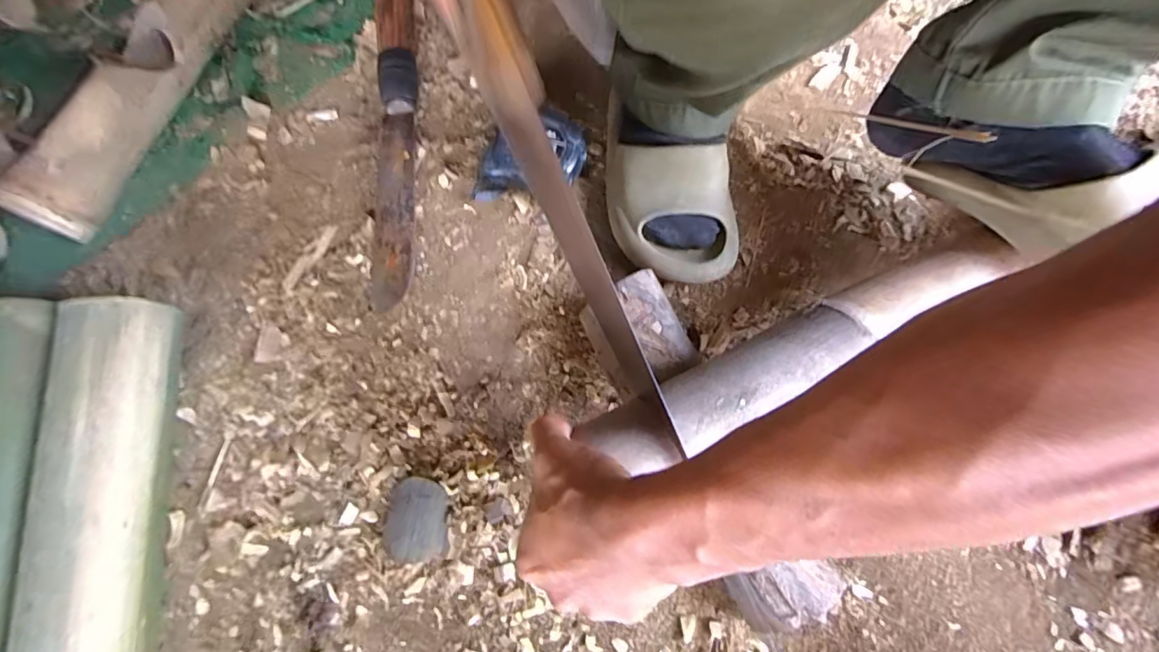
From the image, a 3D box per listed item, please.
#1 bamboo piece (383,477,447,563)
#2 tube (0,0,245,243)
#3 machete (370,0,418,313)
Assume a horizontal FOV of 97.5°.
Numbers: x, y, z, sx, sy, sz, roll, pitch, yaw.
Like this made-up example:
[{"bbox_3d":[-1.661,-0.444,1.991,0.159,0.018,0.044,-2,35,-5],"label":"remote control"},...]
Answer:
[{"bbox_3d":[-0.135,0.157,0.414,0.047,0.016,0.062,-2,74,1],"label":"bamboo piece"},{"bbox_3d":[-0.421,-0.271,0.510,0.067,0.076,0.397,18,76,7],"label":"tube"},{"bbox_3d":[-0.188,-0.189,0.505,0.042,0.032,0.347,-5,74,0],"label":"machete"}]

